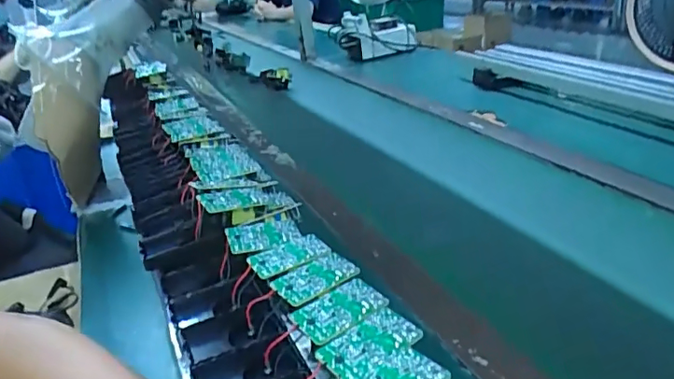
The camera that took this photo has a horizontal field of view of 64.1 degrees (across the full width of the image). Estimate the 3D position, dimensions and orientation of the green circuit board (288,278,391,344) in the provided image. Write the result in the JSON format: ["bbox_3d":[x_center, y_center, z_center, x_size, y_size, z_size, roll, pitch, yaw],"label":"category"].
[{"bbox_3d":[0.001,0.083,0.379,0.060,0.004,0.045,-19,27,-27],"label":"green circuit board"}]

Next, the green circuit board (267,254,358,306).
[{"bbox_3d":[-0.016,0.070,0.418,0.062,0.008,0.042,-17,27,-24],"label":"green circuit board"}]

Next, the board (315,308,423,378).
[{"bbox_3d":[0.021,0.099,0.344,0.063,0.008,0.039,-24,33,-29],"label":"board"}]

